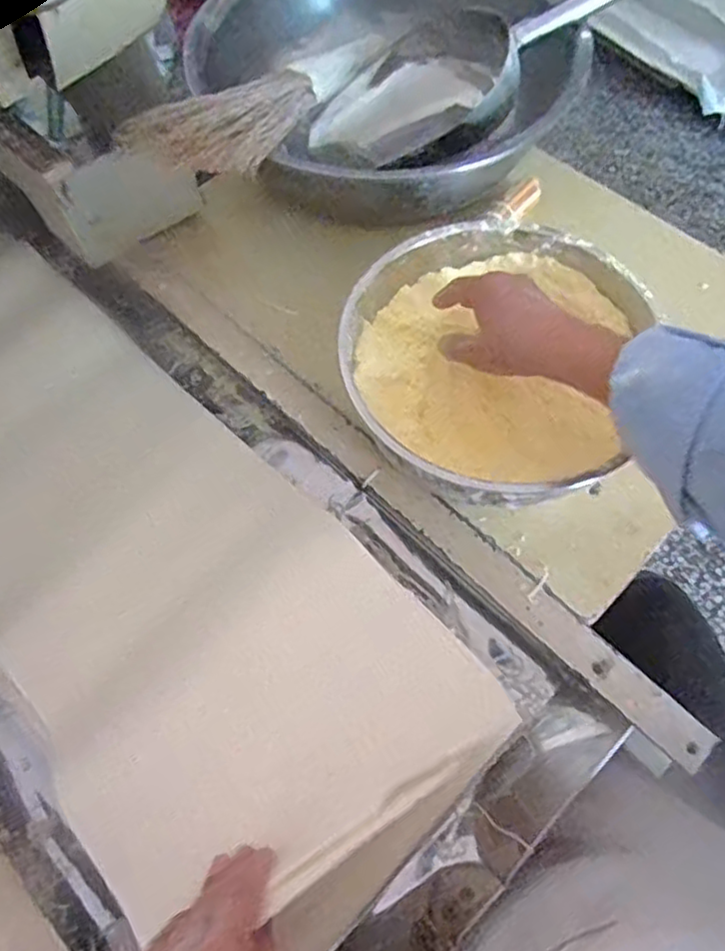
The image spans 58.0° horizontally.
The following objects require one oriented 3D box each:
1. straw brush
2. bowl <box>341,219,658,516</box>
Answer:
[{"bbox_3d":[-0.068,-0.345,0.600,0.068,0.035,0.376,27,52,14],"label":"straw brush"},{"bbox_3d":[0.098,-0.086,0.529,0.227,0.075,0.249,-1,64,1],"label":"bowl"}]

